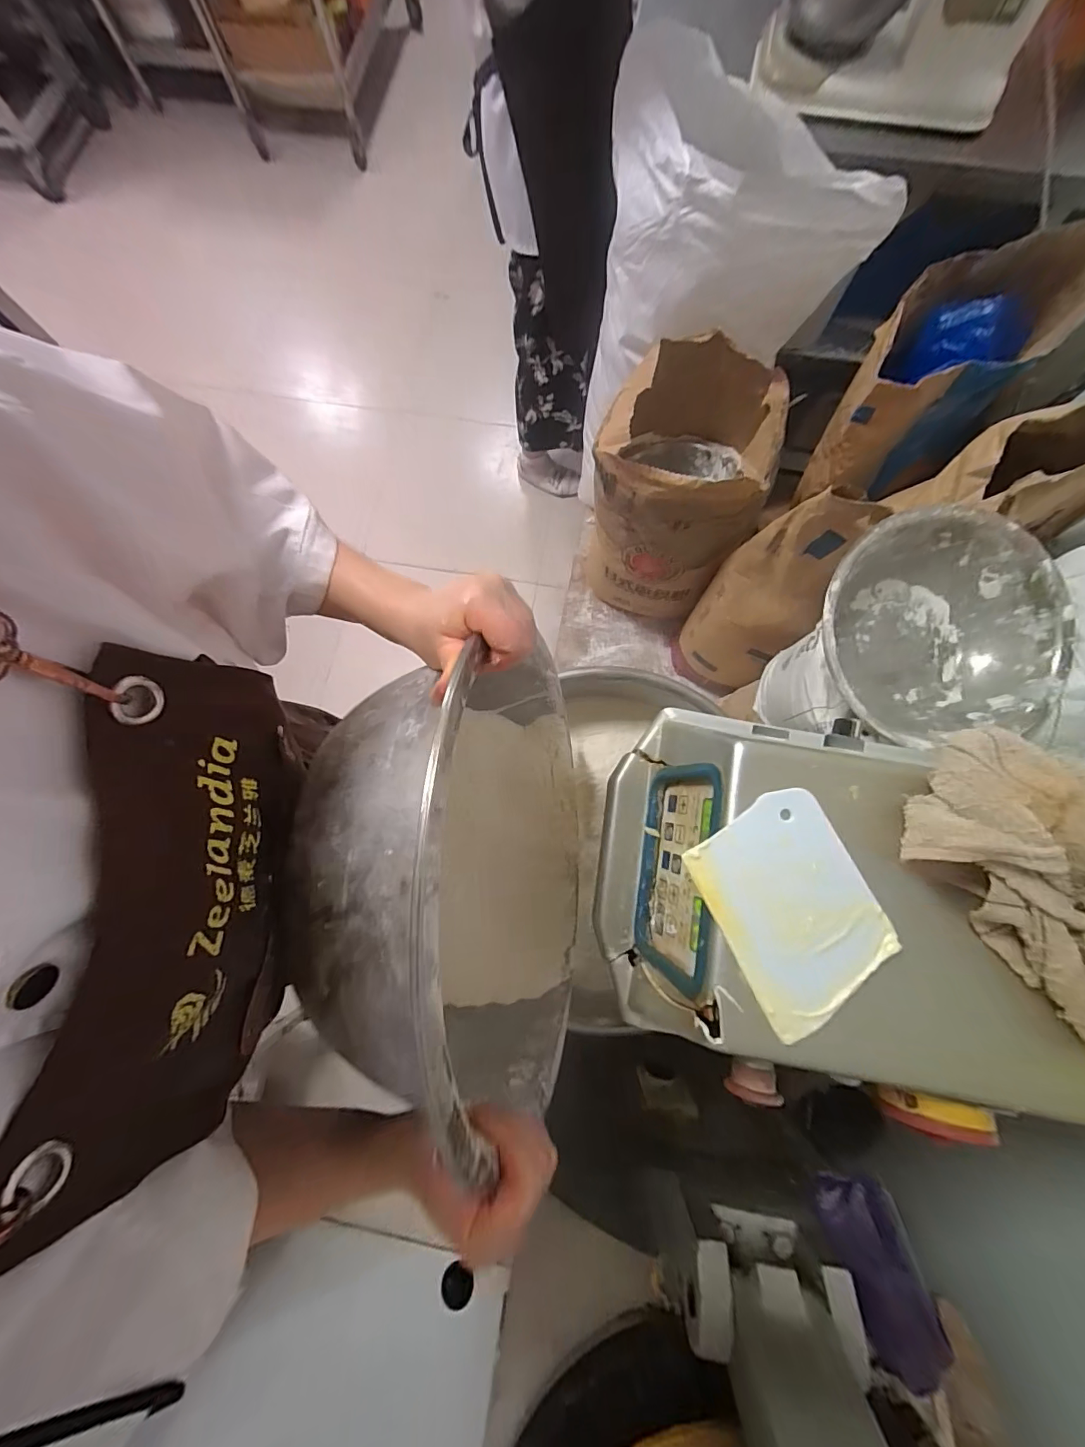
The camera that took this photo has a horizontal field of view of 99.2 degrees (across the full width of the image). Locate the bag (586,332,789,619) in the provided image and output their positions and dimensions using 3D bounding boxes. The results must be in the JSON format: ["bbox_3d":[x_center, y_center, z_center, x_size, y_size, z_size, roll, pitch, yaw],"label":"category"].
[{"bbox_3d":[0.260,-0.461,1.029,0.301,0.556,0.282,2,77,0],"label":"bag"}]

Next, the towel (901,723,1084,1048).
[{"bbox_3d":[0.329,0.093,0.281,0.125,0.066,0.194,-42,81,-9],"label":"towel"}]

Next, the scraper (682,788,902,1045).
[{"bbox_3d":[0.166,0.121,0.307,0.099,0.004,0.130,-26,77,-2],"label":"scraper"}]

